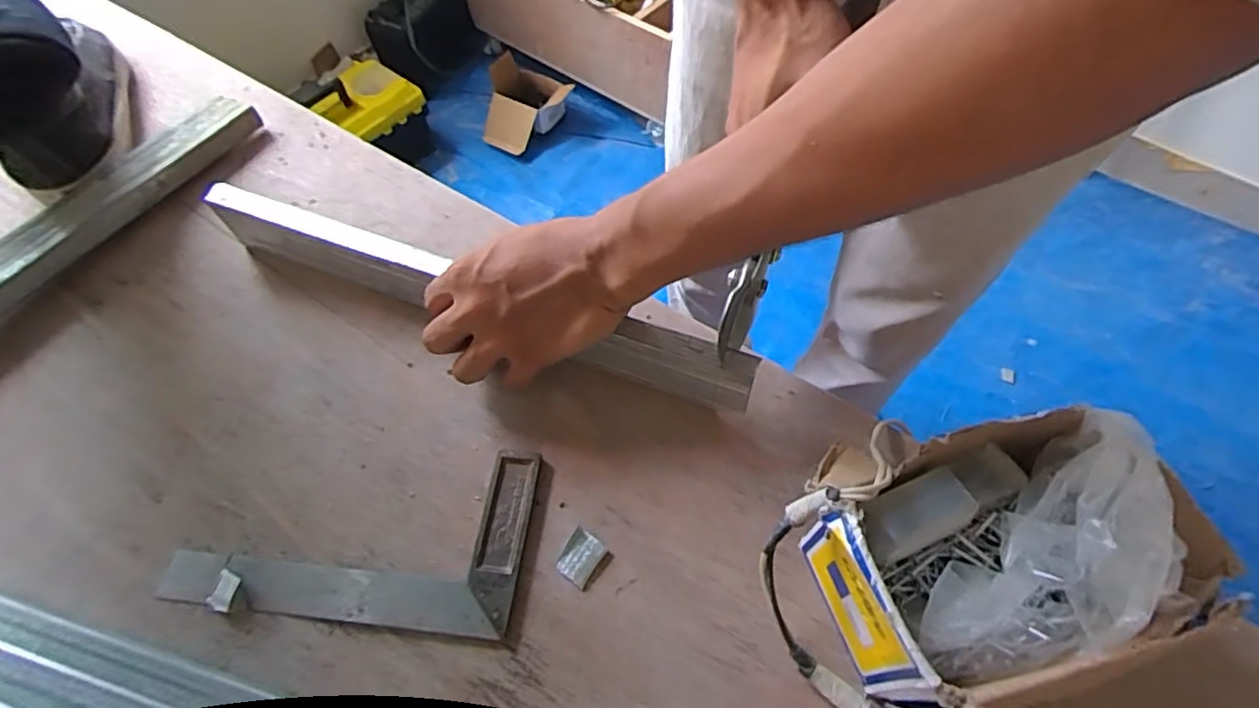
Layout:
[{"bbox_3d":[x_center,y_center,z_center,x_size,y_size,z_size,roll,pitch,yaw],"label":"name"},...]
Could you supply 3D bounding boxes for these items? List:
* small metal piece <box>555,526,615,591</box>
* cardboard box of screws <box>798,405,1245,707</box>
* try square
[{"bbox_3d":[-0.026,0.114,0.342,0.025,0.005,0.026,35,67,22],"label":"small metal piece"},{"bbox_3d":[0.164,0.084,0.289,0.140,0.101,0.121,-18,60,-7],"label":"cardboard box of screws"},{"bbox_3d":[-0.159,0.099,0.356,0.200,0.009,0.099,4,60,6],"label":"try square"}]

